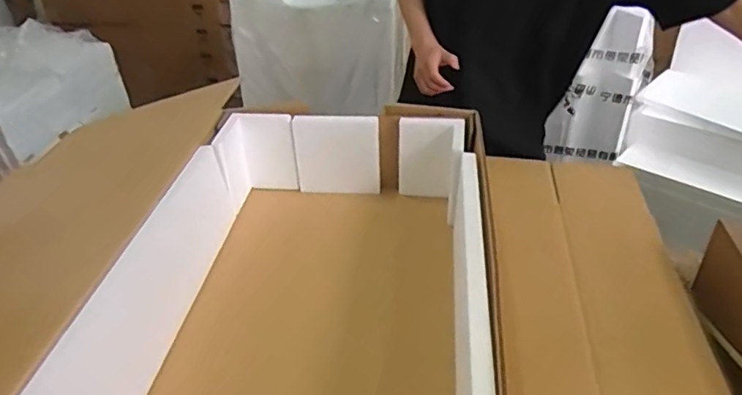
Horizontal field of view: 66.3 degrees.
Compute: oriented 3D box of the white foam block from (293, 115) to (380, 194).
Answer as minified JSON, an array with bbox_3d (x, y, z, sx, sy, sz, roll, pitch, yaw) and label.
[{"bbox_3d":[-0.065,-0.086,1.116,0.173,0.145,0.037,0,35,2],"label":"white foam block"}]

